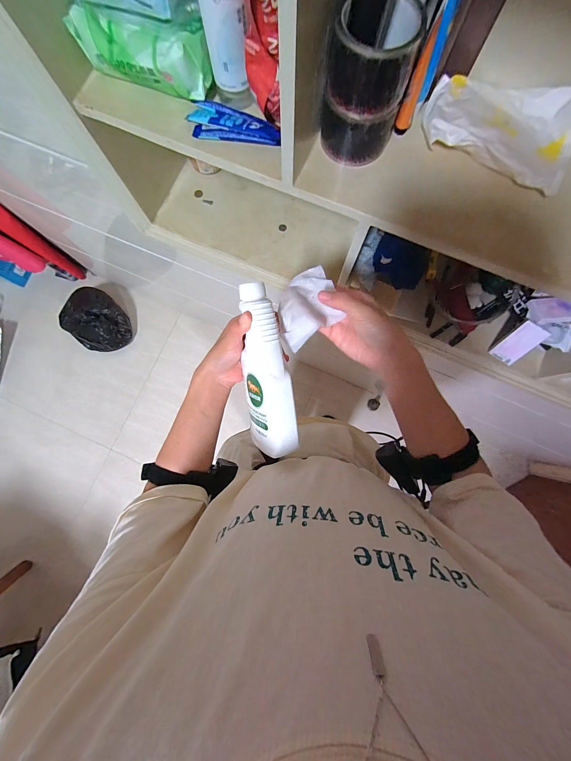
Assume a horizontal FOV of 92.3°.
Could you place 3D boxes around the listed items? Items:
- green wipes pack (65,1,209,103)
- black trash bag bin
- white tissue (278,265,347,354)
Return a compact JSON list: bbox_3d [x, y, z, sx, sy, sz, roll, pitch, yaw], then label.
[{"bbox_3d":[-0.189,-0.438,0.367,0.182,0.057,0.053,14,82,2],"label":"green wipes pack"},{"bbox_3d":[-0.921,-0.290,1.326,0.267,0.224,0.257,0,82,0],"label":"black trash bag bin"},{"bbox_3d":[0.024,-0.089,0.326,0.086,0.022,0.071,-36,83,-5],"label":"white tissue"}]

